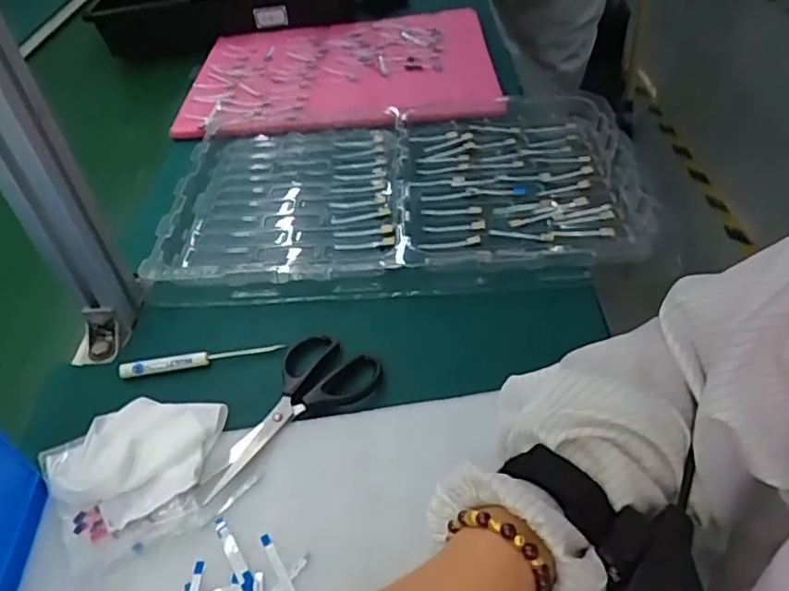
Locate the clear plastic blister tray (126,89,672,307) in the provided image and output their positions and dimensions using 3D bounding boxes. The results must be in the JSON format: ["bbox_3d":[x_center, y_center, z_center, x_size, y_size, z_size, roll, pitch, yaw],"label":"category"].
[{"bbox_3d":[0.003,-0.115,0.649,0.457,0.046,0.303,-1,43,4],"label":"clear plastic blister tray"}]

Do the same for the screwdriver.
[{"bbox_3d":[-0.156,0.049,0.508,0.128,0.009,0.013,-12,43,-7],"label":"screwdriver"}]

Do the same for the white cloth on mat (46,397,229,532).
[{"bbox_3d":[-0.183,0.106,0.425,0.111,0.023,0.092,4,44,10],"label":"white cloth on mat"}]

